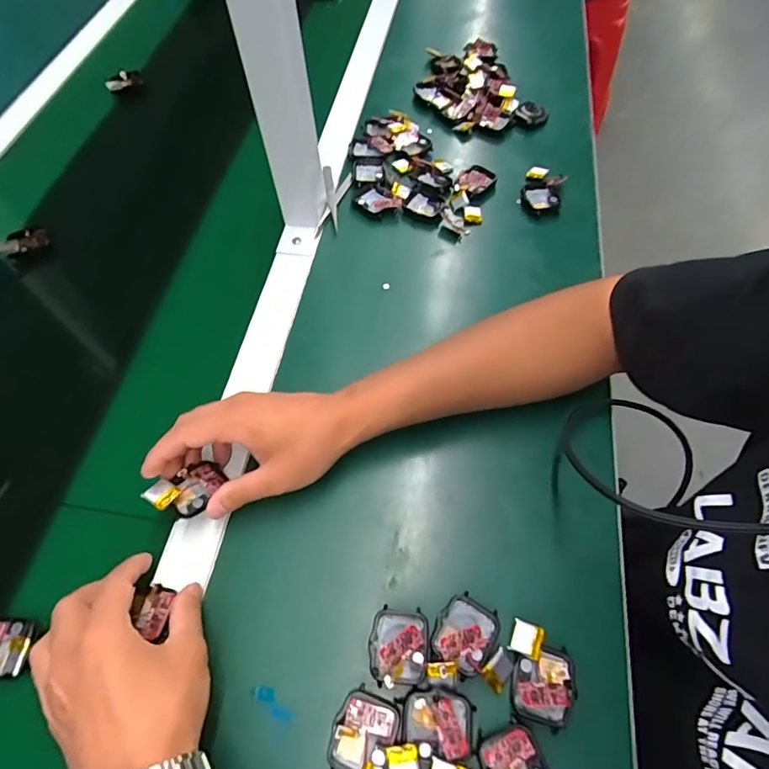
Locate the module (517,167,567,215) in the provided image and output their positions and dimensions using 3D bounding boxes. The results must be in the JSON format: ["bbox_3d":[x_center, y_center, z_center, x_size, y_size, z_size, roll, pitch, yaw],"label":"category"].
[{"bbox_3d":[0.180,-0.219,0.556,0.046,0.018,0.071,19,63,11],"label":"module"}]

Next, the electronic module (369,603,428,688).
[{"bbox_3d":[0.010,0.176,0.329,0.038,0.022,0.045,1,61,2],"label":"electronic module"}]

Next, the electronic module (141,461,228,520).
[{"bbox_3d":[-0.146,0.074,0.362,0.040,0.021,0.046,20,63,12],"label":"electronic module"}]

